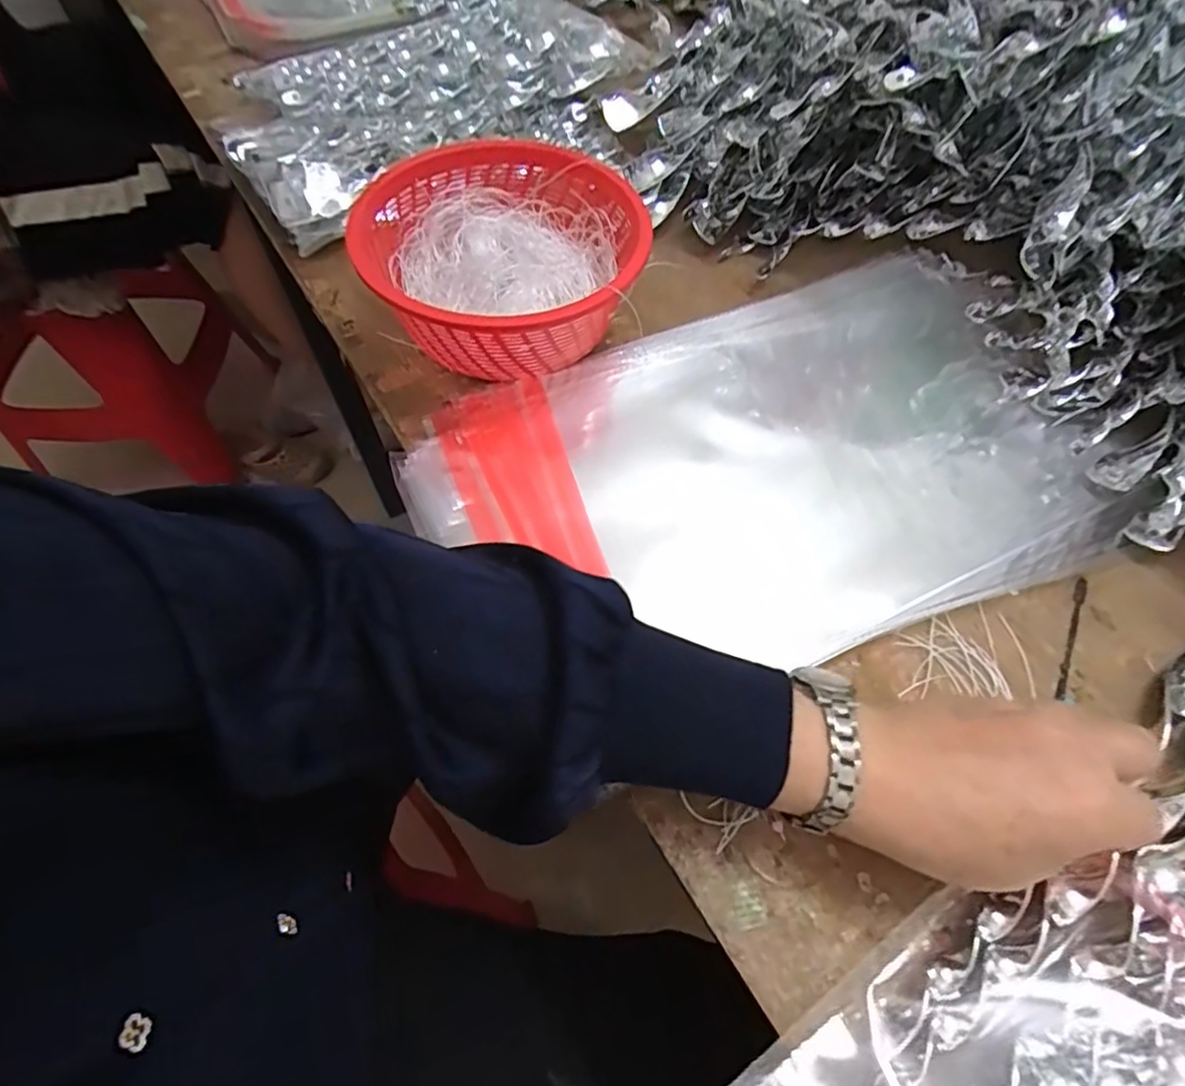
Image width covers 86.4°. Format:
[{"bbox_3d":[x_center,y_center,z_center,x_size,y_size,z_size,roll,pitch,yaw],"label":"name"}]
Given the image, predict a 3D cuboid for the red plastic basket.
[{"bbox_3d":[-0.055,-0.181,0.420,0.163,0.074,0.184,-13,62,-9],"label":"red plastic basket"}]

